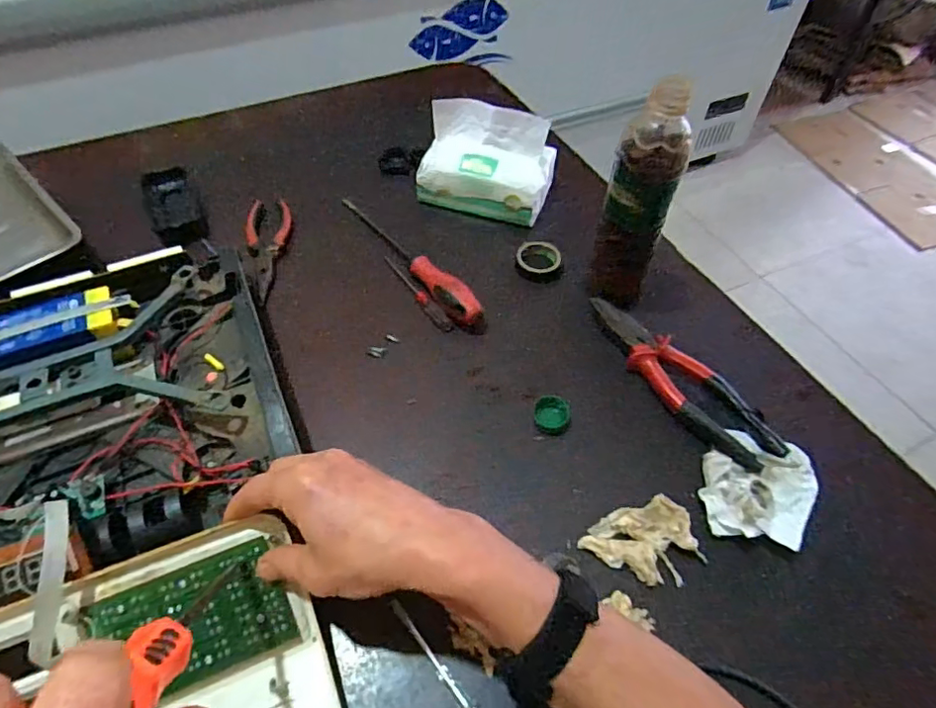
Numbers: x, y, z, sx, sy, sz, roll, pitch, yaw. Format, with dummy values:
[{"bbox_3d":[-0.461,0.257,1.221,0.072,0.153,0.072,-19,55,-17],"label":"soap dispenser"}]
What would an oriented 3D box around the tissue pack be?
[{"bbox_3d":[0.019,-0.214,0.617,0.149,0.084,0.081,9,53,5],"label":"tissue pack"}]

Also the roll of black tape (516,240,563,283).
[{"bbox_3d":[0.075,-0.098,0.583,0.047,0.013,0.043,1,53,-2],"label":"roll of black tape"}]

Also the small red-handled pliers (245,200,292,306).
[{"bbox_3d":[-0.215,-0.114,0.595,0.046,0.007,0.149,-6,53,-7],"label":"small red-handled pliers"}]

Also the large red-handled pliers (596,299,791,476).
[{"bbox_3d":[0.188,0.018,0.500,0.049,0.021,0.203,-26,58,-20],"label":"large red-handled pliers"}]

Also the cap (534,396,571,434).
[{"bbox_3d":[0.074,0.053,0.485,0.031,0.016,0.028,12,53,7],"label":"cap"}]

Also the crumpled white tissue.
[{"bbox_3d":[0.227,0.103,0.435,0.079,0.020,0.097,33,59,21],"label":"crumpled white tissue"}]

